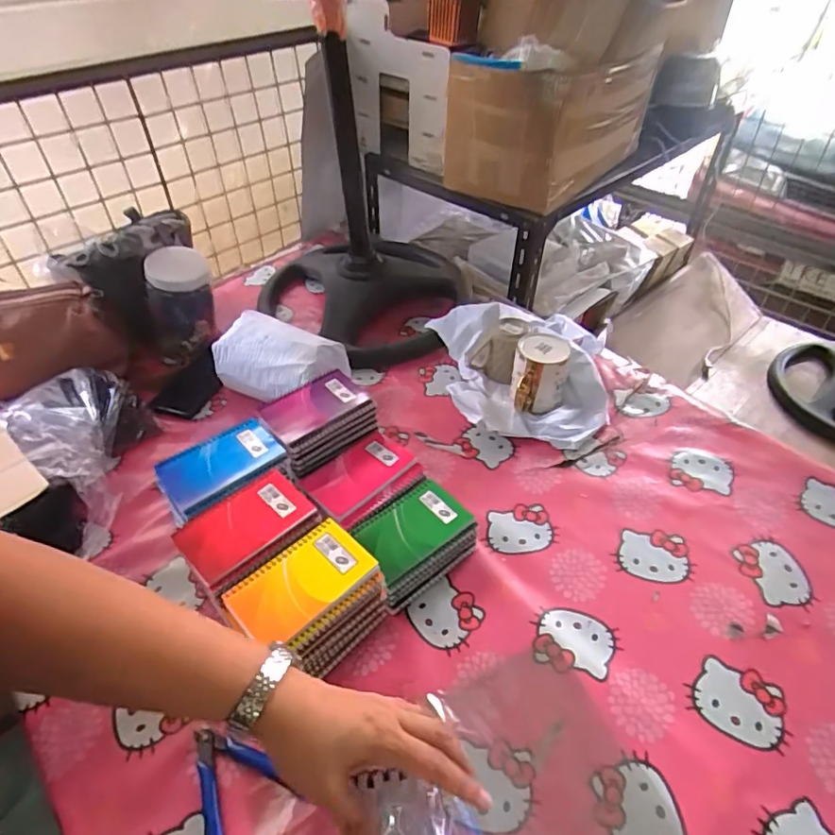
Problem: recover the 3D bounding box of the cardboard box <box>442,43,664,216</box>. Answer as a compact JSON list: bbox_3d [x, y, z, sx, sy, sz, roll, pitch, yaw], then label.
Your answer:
[{"bbox_3d":[0.248,-0.579,1.041,0.244,0.210,0.400,31,52,29],"label":"cardboard box"}]

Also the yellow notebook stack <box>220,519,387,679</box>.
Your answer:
[{"bbox_3d":[-0.111,0.193,0.562,0.099,0.089,0.129,32,53,30],"label":"yellow notebook stack"}]

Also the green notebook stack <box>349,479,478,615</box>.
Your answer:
[{"bbox_3d":[-0.007,0.147,0.644,0.133,0.050,0.103,-29,50,-26],"label":"green notebook stack"}]

